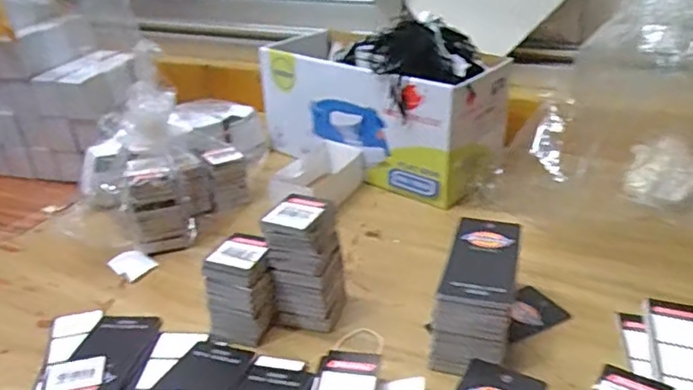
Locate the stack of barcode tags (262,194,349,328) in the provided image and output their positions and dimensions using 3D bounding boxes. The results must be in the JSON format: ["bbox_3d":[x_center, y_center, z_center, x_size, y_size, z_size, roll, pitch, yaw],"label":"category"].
[{"bbox_3d":[-0.030,0.053,0.461,0.045,0.098,0.055,5,29,15],"label":"stack of barcode tags"}]

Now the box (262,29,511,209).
[{"bbox_3d":[0.033,-0.102,0.704,0.287,0.128,0.114,19,35,36],"label":"box"}]

